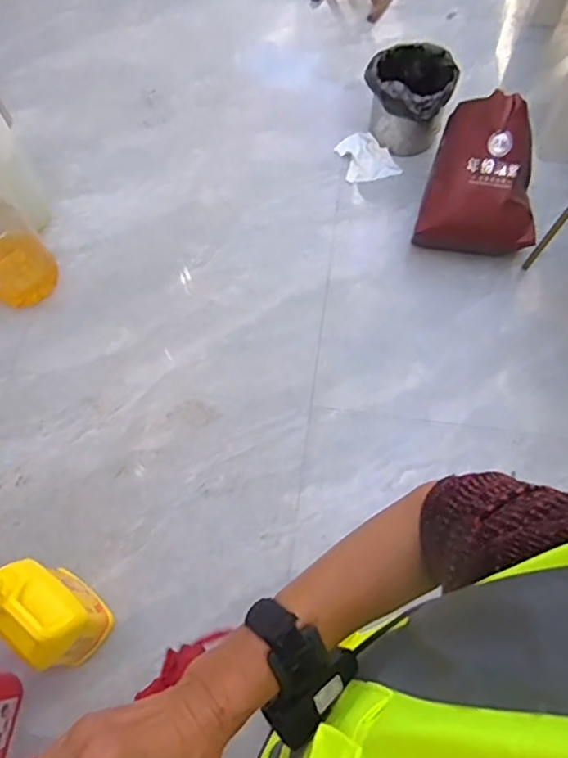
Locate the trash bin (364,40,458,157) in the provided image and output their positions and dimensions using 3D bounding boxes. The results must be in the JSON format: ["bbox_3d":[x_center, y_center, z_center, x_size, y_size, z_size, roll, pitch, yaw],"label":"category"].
[{"bbox_3d":[0.373,-0.842,1.732,0.242,0.219,0.242,0,65,1],"label":"trash bin"}]

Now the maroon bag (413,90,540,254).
[{"bbox_3d":[0.531,-0.527,1.496,0.297,0.305,0.341,13,66,7],"label":"maroon bag"}]

